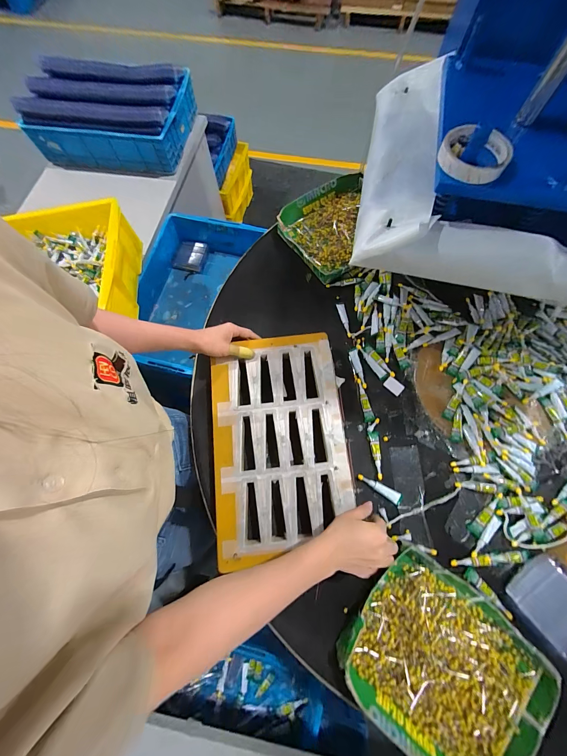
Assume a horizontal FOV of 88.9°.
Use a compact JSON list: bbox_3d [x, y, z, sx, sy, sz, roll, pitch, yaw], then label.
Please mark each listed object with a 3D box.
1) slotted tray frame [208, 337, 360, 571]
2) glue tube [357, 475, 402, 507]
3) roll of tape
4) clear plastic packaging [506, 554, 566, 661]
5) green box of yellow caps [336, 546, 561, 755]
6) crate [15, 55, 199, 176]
[{"bbox_3d":[-0.007,0.103,0.509,0.225,0.016,0.370,-6,73,0],"label":"slotted tray frame"},{"bbox_3d":[0.171,0.194,0.513,0.083,0.010,0.019,32,77,11],"label":"glue tube"},{"bbox_3d":[0.264,-0.310,0.403,0.088,0.024,0.088,0,71,1],"label":"roll of tape"},{"bbox_3d":[0.419,0.351,0.448,0.092,0.015,0.110,-32,75,-8],"label":"clear plastic packaging"},{"bbox_3d":[0.239,0.422,0.424,0.266,0.040,0.221,36,77,12],"label":"green box of yellow caps"},{"bbox_3d":[-0.606,-0.913,1.013,0.497,0.150,0.308,7,73,4],"label":"crate"}]

